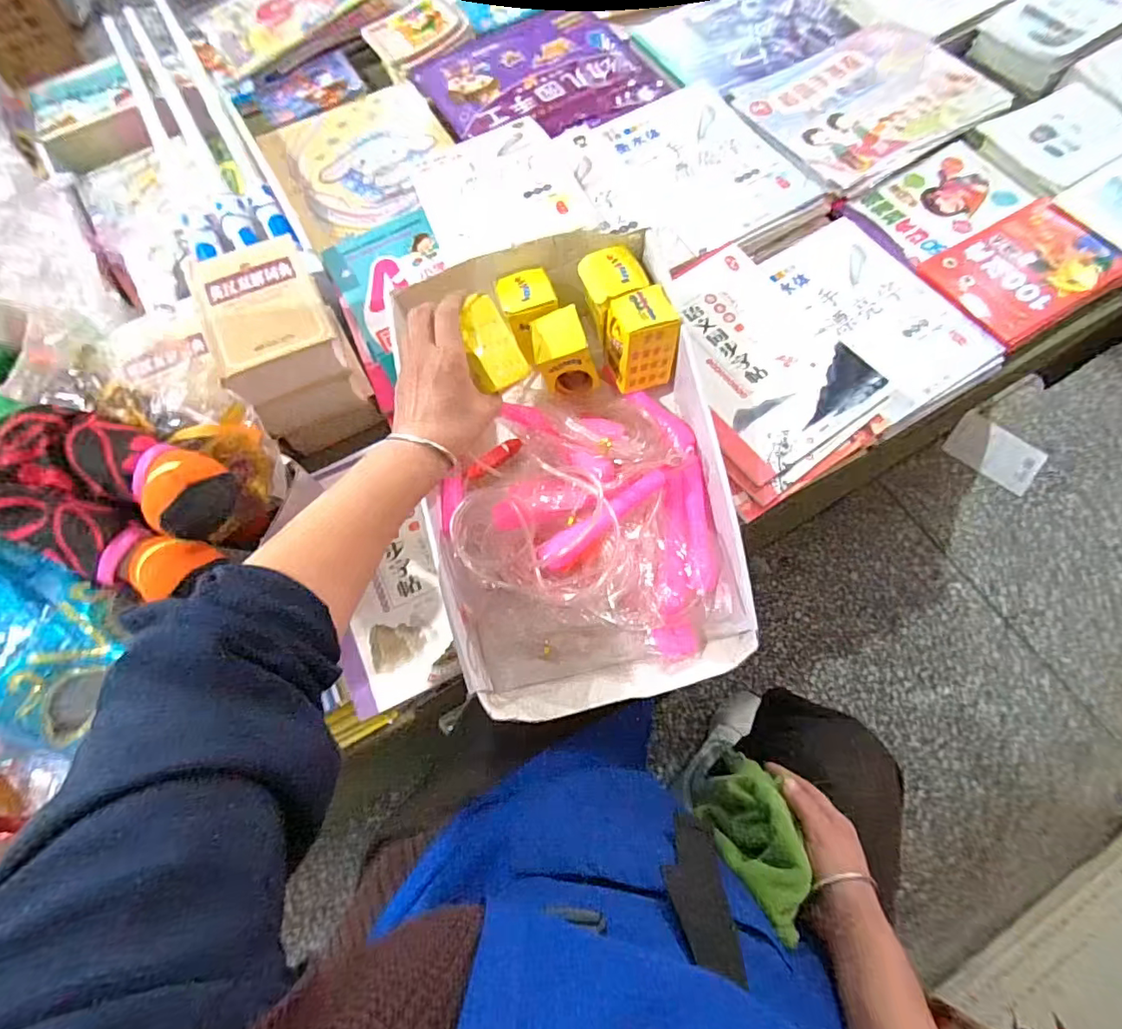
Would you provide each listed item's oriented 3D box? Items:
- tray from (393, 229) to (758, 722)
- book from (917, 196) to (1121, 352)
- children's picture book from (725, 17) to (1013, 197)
[{"bbox_3d":[0.009,-0.051,0.512,0.267,0.104,0.427,-11,84,-2],"label":"tray"},{"bbox_3d":[0.560,-0.294,0.655,0.207,0.025,0.144,-27,69,-10],"label":"book"},{"bbox_3d":[0.426,-0.582,0.769,0.323,0.029,0.239,-29,69,-11],"label":"children's picture book"}]

